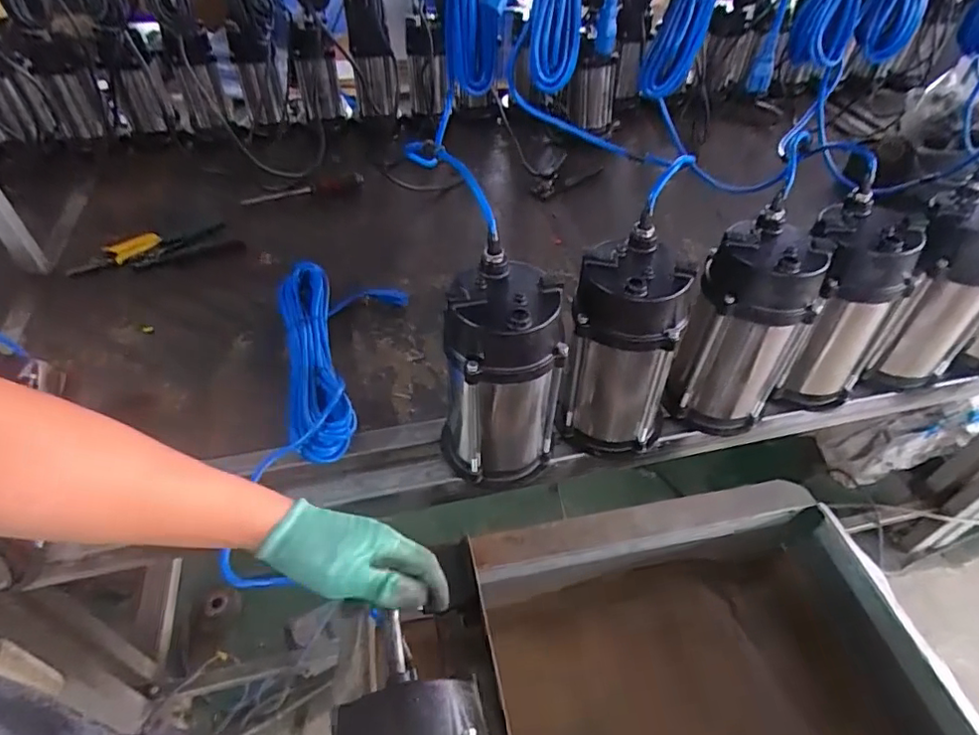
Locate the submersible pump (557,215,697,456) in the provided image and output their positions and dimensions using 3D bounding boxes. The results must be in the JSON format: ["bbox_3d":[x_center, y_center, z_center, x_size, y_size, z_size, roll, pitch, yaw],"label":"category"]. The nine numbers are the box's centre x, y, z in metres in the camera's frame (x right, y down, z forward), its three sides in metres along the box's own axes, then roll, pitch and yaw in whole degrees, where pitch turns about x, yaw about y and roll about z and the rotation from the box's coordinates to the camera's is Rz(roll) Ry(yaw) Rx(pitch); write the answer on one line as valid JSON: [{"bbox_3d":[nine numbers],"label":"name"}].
[{"bbox_3d":[0.146,-0.016,0.663,0.112,0.249,0.121,-10,47,-11],"label":"submersible pump"}]

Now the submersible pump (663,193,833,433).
[{"bbox_3d":[0.309,-0.042,0.698,0.124,0.249,0.111,17,48,14],"label":"submersible pump"}]

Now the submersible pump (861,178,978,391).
[{"bbox_3d":[0.587,-0.089,0.751,0.112,0.256,0.121,-31,54,-27],"label":"submersible pump"}]

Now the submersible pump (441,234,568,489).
[{"bbox_3d":[0.009,0.018,0.644,0.119,0.270,0.116,-23,51,-22],"label":"submersible pump"}]

